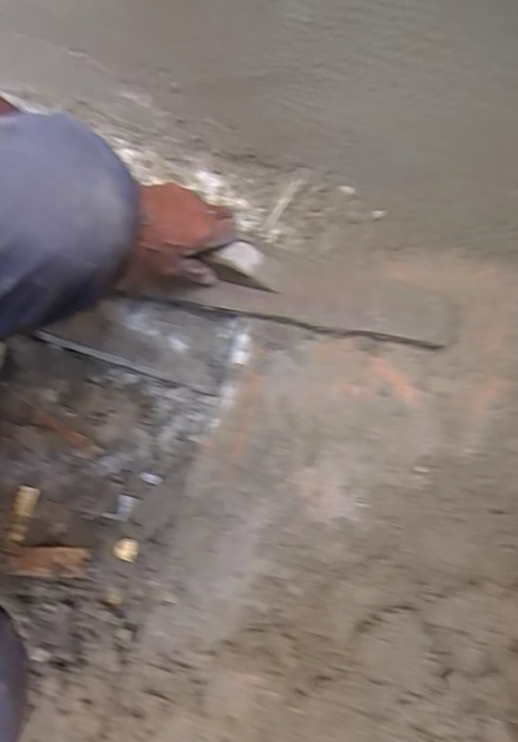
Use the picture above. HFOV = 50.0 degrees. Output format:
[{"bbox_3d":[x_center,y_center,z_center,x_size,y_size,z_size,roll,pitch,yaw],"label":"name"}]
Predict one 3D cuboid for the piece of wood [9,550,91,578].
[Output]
[{"bbox_3d":[-0.219,0.202,0.584,0.079,0.005,0.027,1,64,0],"label":"piece of wood"}]

